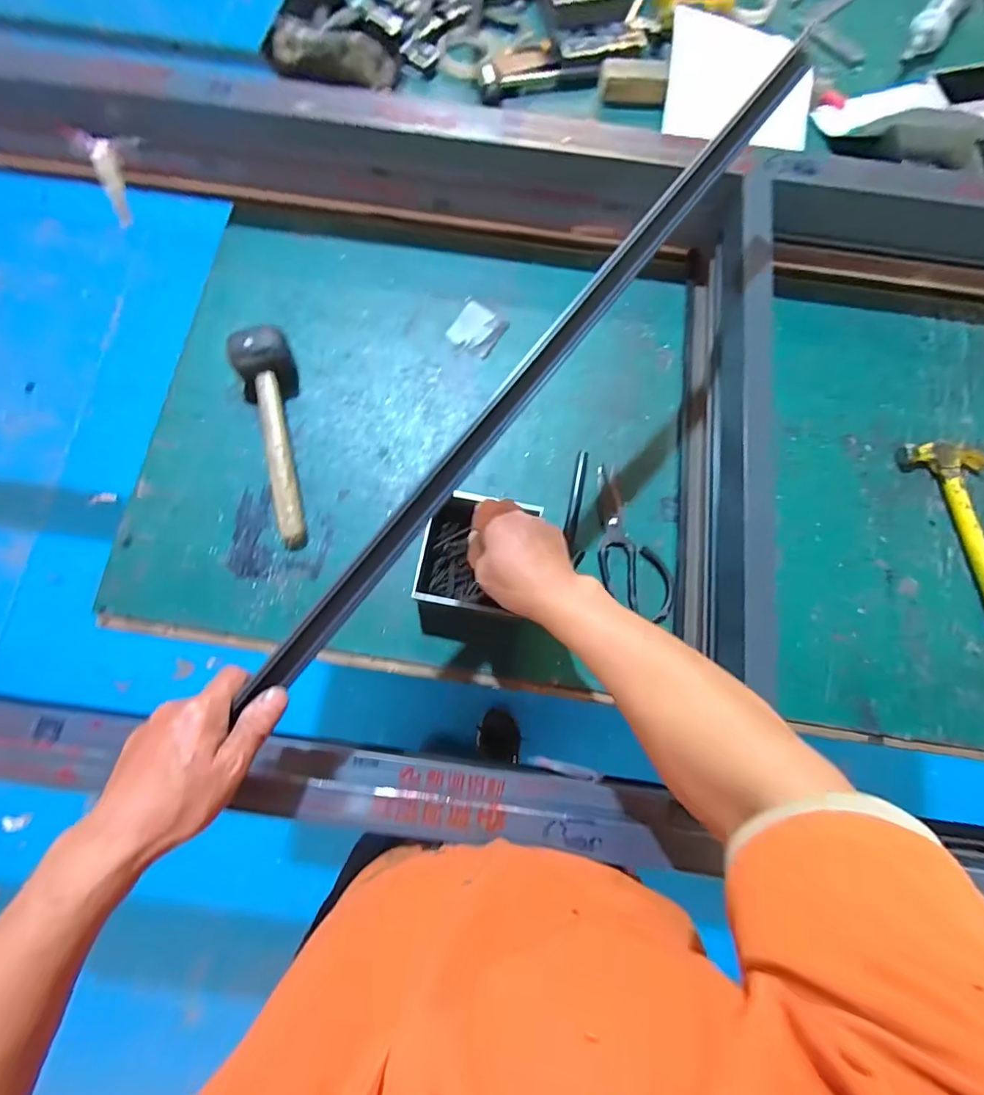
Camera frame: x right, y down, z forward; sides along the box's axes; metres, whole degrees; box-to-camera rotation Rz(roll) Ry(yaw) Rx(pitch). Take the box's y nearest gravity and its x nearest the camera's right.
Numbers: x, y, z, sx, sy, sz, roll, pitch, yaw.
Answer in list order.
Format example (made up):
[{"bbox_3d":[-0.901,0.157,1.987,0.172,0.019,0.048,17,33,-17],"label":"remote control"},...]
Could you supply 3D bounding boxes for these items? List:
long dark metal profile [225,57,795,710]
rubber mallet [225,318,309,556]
[{"bbox_3d":[0.045,-0.157,0.431,0.018,0.029,0.678,39,84,7],"label":"long dark metal profile"},{"bbox_3d":[-0.254,-0.133,0.617,0.067,0.058,0.266,-14,77,-6],"label":"rubber mallet"}]

